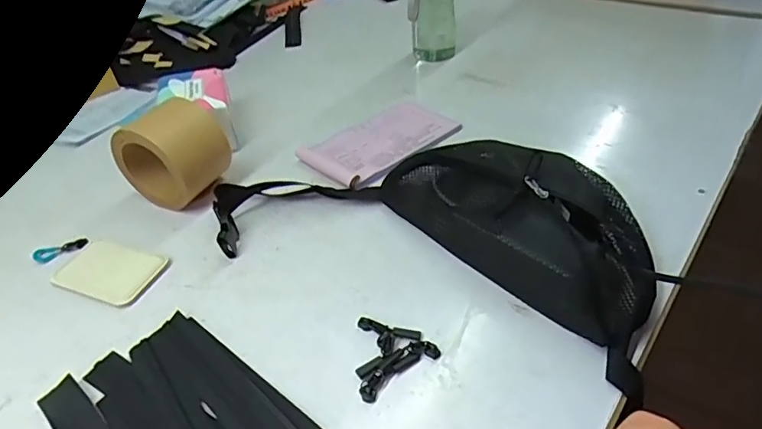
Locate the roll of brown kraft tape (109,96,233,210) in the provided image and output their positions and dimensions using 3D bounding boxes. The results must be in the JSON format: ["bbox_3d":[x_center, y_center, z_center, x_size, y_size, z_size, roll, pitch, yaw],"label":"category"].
[{"bbox_3d":[-0.237,-0.070,0.591,0.107,0.115,0.076,15,44,23],"label":"roll of brown kraft tape"}]

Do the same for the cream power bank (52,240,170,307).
[{"bbox_3d":[-0.273,0.057,0.518,0.098,0.008,0.064,10,42,18],"label":"cream power bank"}]

